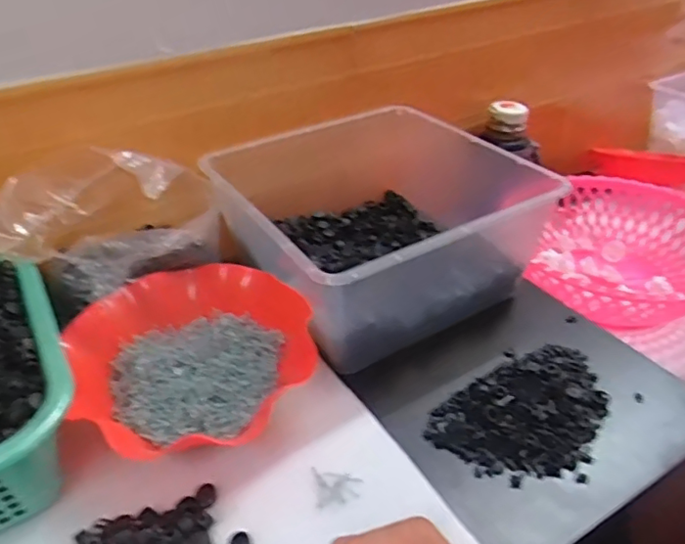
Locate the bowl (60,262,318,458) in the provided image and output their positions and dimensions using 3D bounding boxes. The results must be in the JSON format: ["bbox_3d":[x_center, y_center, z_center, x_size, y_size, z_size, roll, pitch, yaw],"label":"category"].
[{"bbox_3d":[-0.138,0.073,0.535,0.198,0.054,0.203,-1,36,1],"label":"bowl"}]

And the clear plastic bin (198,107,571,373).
[{"bbox_3d":[0.048,-0.068,0.677,0.350,0.142,0.322,-23,41,-26],"label":"clear plastic bin"}]

